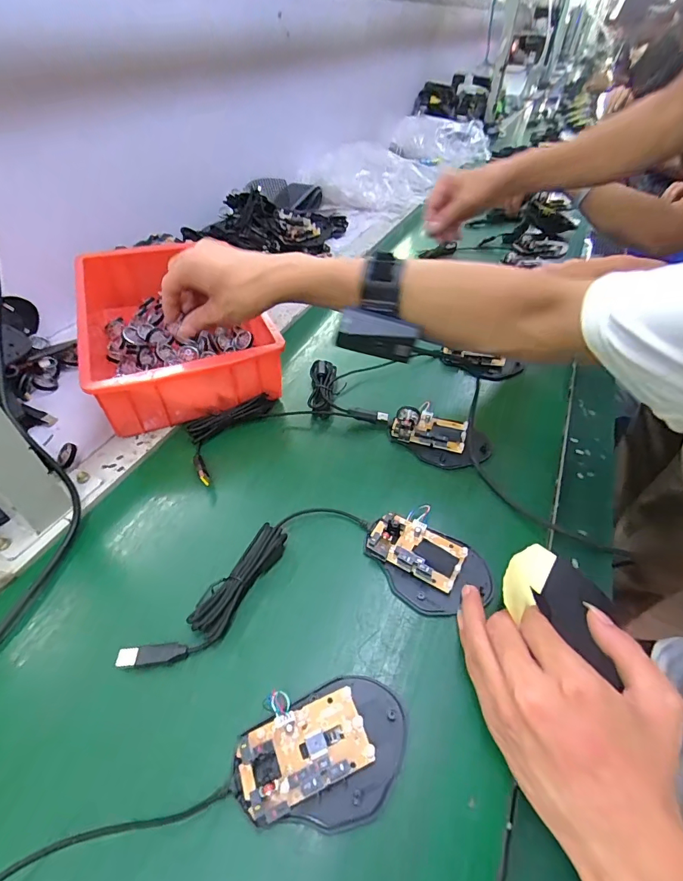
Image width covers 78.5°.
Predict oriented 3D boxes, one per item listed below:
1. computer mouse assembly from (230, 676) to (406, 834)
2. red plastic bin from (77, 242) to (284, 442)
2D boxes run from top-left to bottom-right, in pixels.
[{"bbox_3d":[-0.011,0.194,0.262,0.106,0.014,0.072,-7,46,-10],"label":"computer mouse assembly"},{"bbox_3d":[-0.209,-0.139,0.529,0.190,0.103,0.282,-17,48,-18],"label":"red plastic bin"}]

